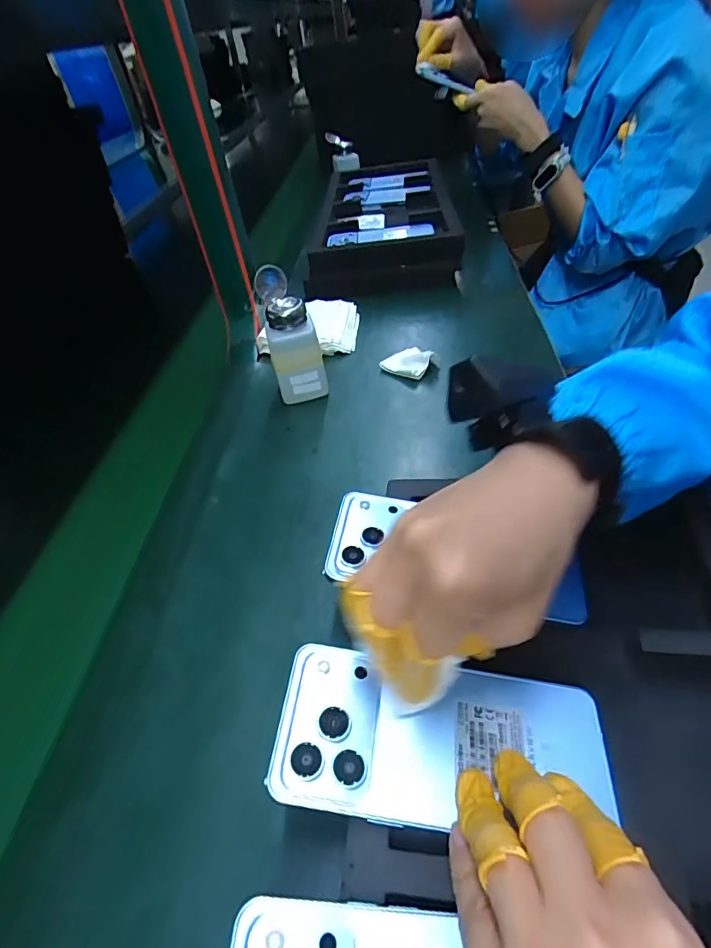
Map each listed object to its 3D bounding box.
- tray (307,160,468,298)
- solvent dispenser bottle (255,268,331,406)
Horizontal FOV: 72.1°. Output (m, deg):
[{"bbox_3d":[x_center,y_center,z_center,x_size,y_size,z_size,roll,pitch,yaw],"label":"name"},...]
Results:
[{"bbox_3d":[0.053,-0.463,0.877,0.235,0.066,0.481,-2,45,4],"label":"tray"},{"bbox_3d":[-0.064,-0.142,0.510,0.056,0.130,0.051,-11,45,-5],"label":"solvent dispenser bottle"}]

